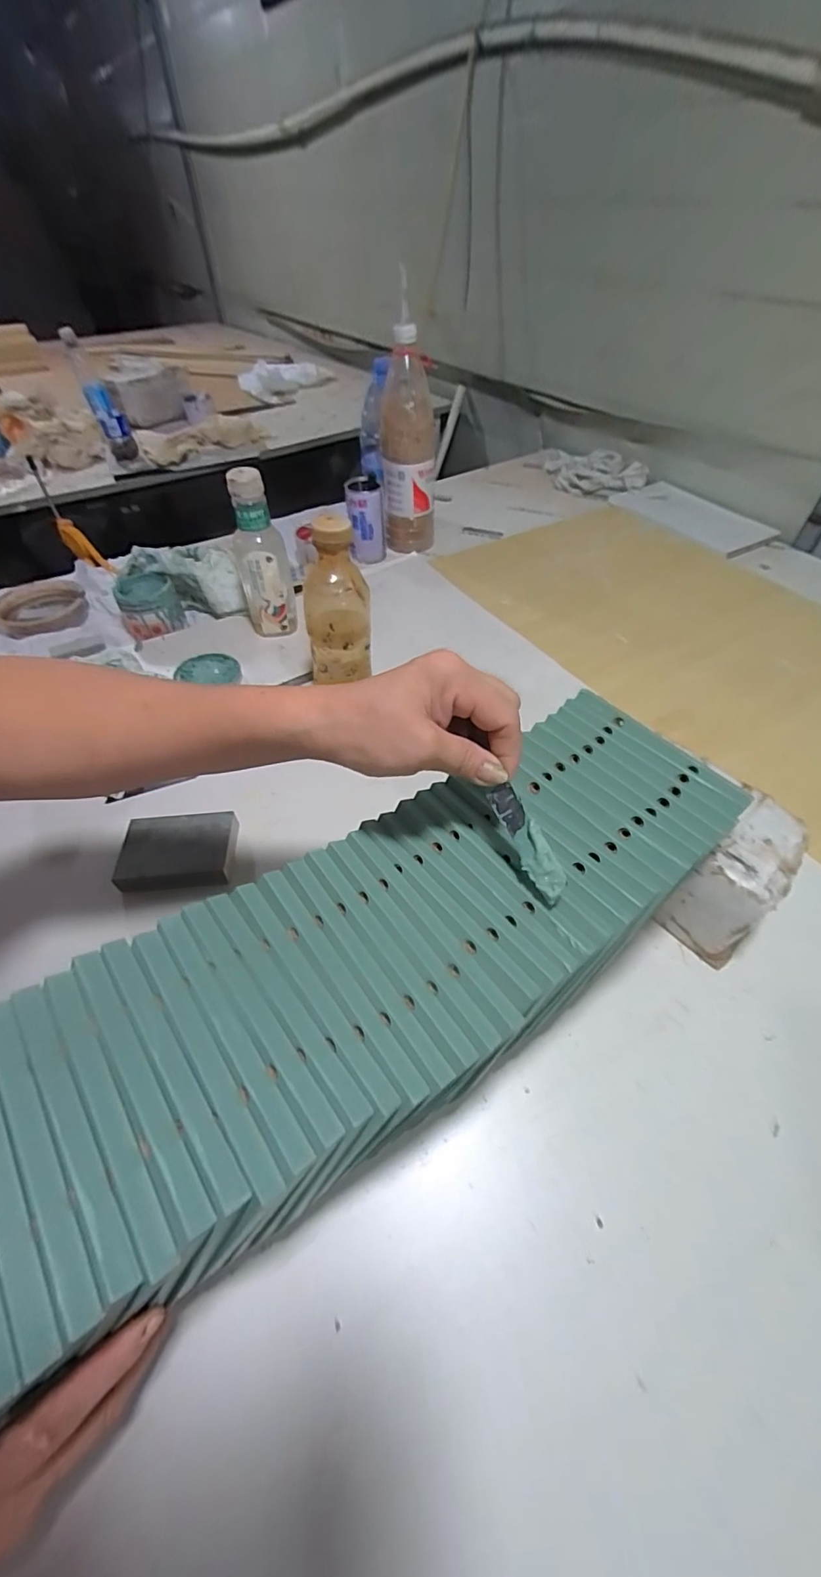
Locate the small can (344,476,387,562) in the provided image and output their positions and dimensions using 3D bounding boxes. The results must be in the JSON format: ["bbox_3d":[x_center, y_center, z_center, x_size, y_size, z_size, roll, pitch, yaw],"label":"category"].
[{"bbox_3d":[-0.076,-0.457,0.870,0.060,0.129,0.059,-1,50,1],"label":"small can"}]

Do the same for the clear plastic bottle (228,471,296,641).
[{"bbox_3d":[-0.196,-0.299,0.666,0.067,0.208,0.060,-17,52,-12],"label":"clear plastic bottle"}]

